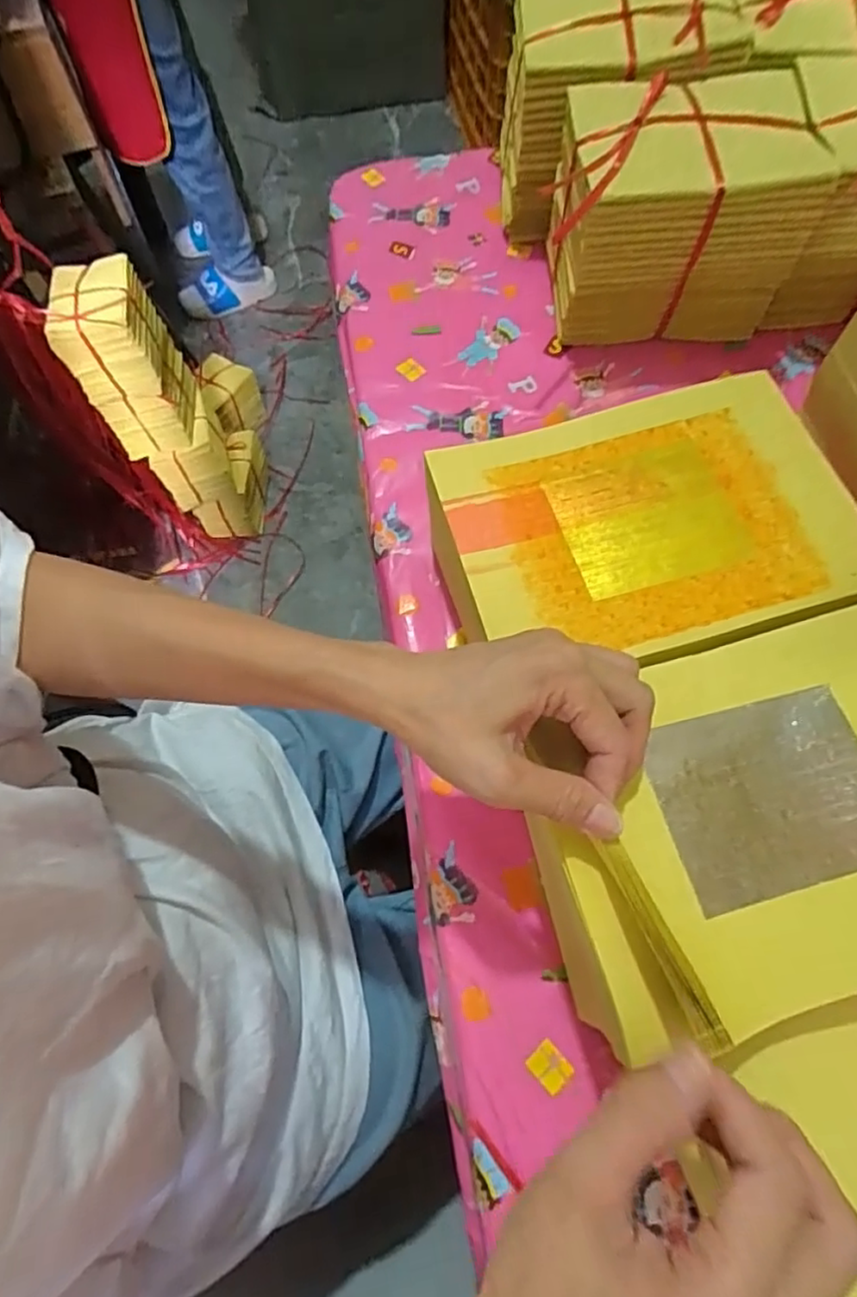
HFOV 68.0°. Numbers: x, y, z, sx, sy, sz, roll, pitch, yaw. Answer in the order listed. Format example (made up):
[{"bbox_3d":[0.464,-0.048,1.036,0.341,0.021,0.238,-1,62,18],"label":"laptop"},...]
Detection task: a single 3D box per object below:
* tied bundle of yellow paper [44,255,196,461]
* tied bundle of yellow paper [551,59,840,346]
[{"bbox_3d":[-0.500,-0.478,1.062,0.132,0.262,0.164,-10,68,-2],"label":"tied bundle of yellow paper"},{"bbox_3d":[0.186,-0.326,0.490,0.170,0.137,0.132,1,68,2],"label":"tied bundle of yellow paper"}]

